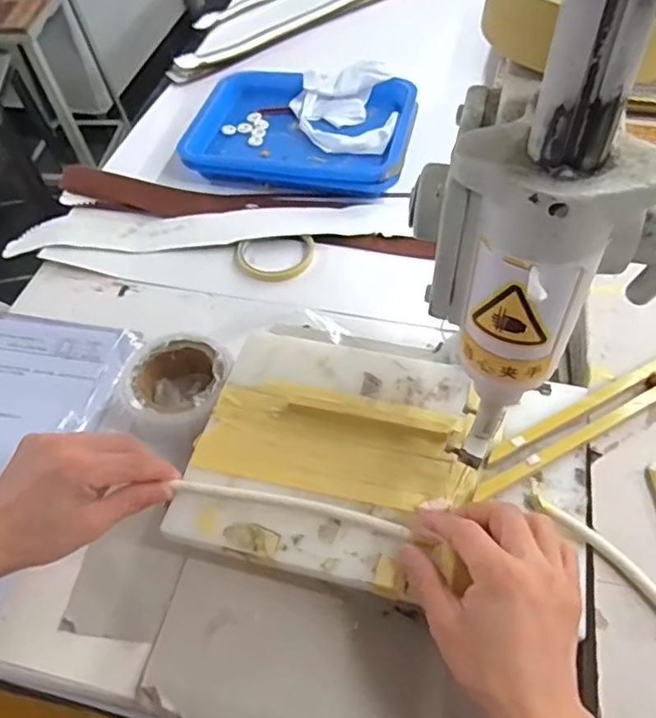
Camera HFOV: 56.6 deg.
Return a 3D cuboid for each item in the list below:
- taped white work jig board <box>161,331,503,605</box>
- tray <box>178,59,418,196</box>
[{"bbox_3d":[0.006,0.070,0.478,0.210,0.011,0.196,11,55,11],"label":"taped white work jig board"},{"bbox_3d":[-0.039,-0.317,0.813,0.275,0.043,0.214,7,54,8],"label":"tray"}]

